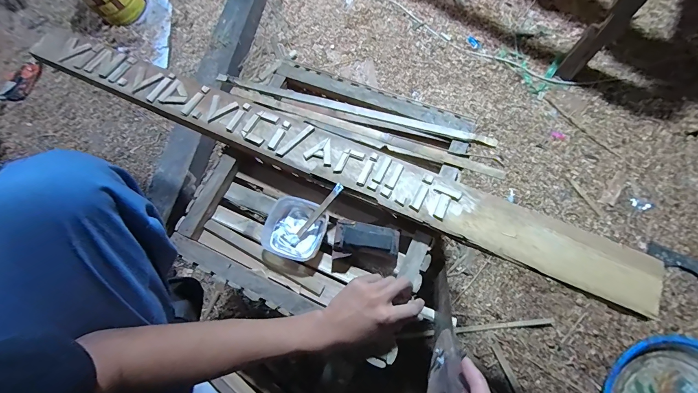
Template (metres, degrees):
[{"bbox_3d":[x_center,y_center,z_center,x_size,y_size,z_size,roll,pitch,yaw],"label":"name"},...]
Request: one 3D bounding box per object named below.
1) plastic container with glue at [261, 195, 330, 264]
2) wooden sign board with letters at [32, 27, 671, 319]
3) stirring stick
[{"bbox_3d":[-0.085,0.051,0.512,0.093,0.041,0.098,19,73,8],"label":"plastic container with glue"},{"bbox_3d":[-0.109,-0.099,0.529,1.086,0.019,0.097,23,71,13],"label":"wooden sign board with letters"},{"bbox_3d":[-0.047,0.023,0.492,0.012,0.008,0.113,45,108,13],"label":"stirring stick"}]

